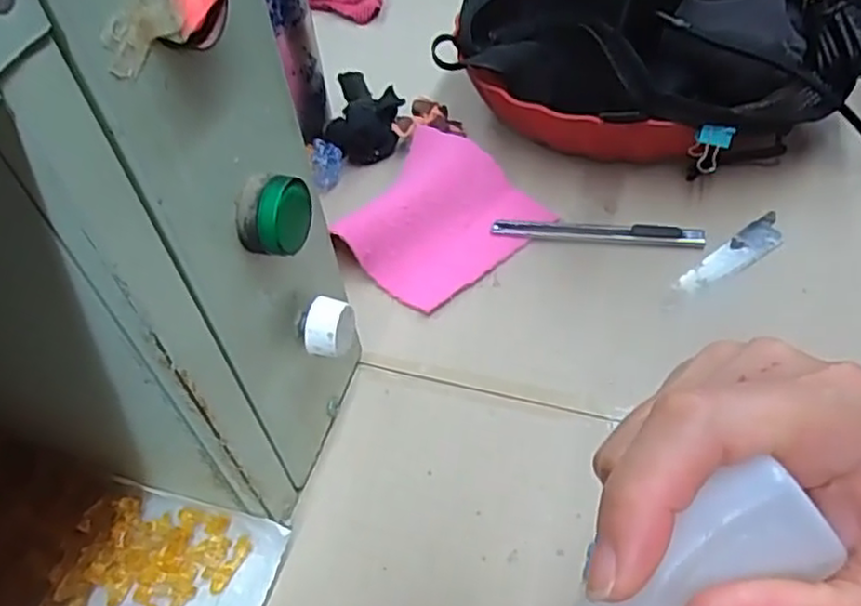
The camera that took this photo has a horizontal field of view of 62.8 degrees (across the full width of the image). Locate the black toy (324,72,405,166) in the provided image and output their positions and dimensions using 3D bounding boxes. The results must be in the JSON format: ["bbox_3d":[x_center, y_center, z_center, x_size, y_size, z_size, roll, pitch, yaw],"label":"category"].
[{"bbox_3d":[-0.047,-0.135,0.507,0.051,0.028,0.074,1,49,5],"label":"black toy"}]

